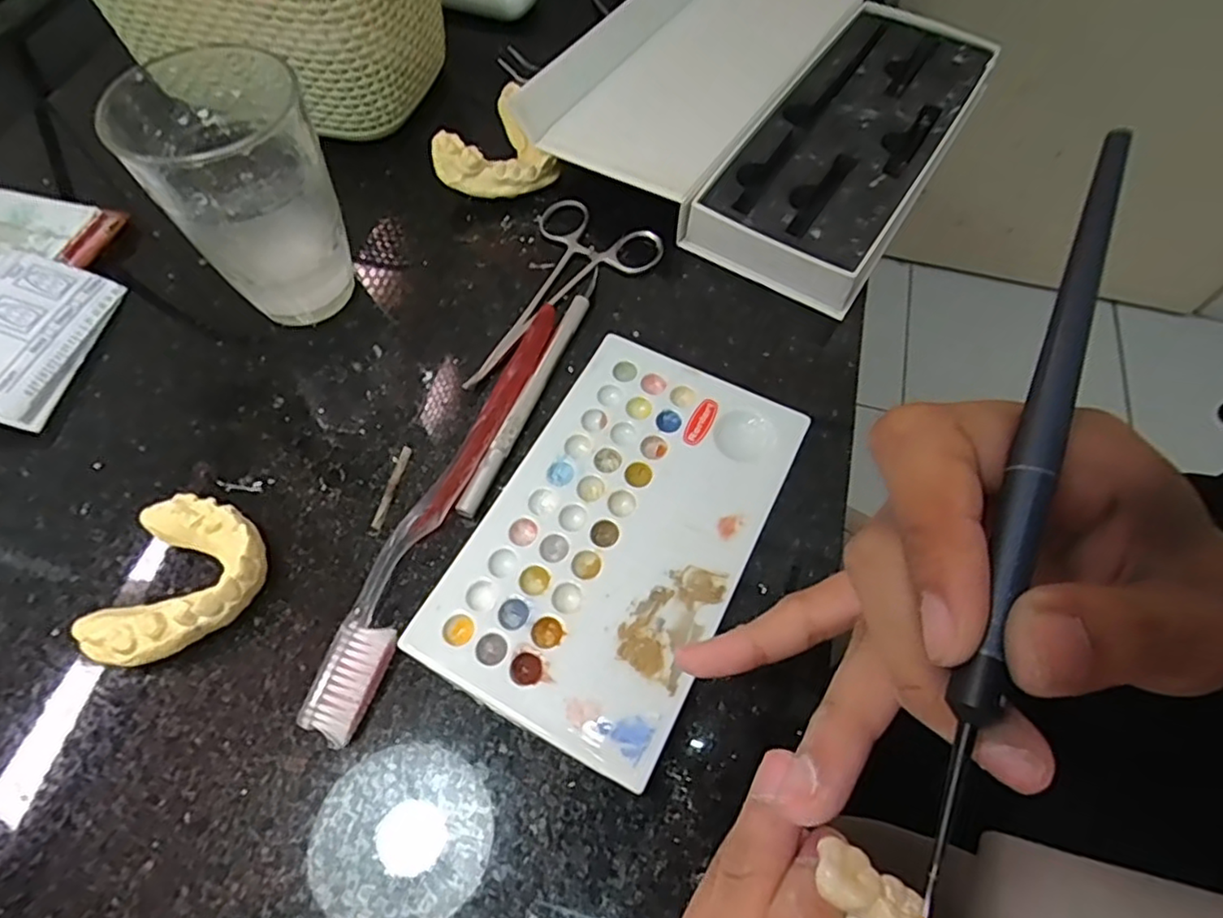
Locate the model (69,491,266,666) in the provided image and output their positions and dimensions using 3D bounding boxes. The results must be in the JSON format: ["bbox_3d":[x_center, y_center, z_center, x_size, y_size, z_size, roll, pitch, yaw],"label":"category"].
[{"bbox_3d":[-0.150,0.042,0.231,0.051,0.019,0.060,4,62,4],"label":"model"}]

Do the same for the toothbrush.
[{"bbox_3d":[-0.065,0.010,0.254,0.024,0.010,0.188,15,63,10],"label":"toothbrush"}]

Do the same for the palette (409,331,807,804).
[{"bbox_3d":[0.004,0.026,0.245,0.092,0.011,0.151,24,65,14],"label":"palette"}]

